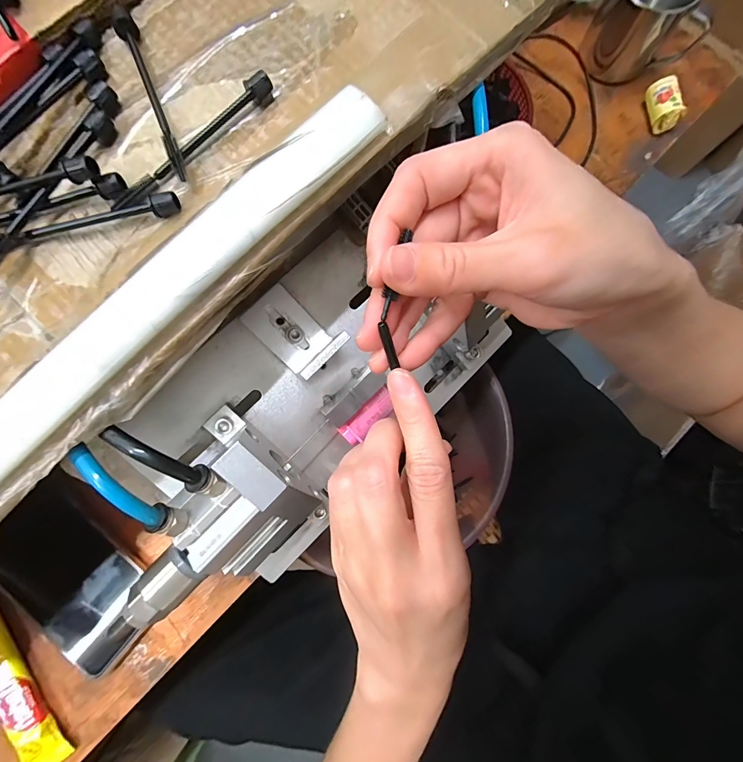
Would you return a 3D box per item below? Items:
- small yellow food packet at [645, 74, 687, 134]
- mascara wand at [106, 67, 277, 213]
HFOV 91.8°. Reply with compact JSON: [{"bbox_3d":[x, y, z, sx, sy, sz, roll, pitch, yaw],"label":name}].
[{"bbox_3d":[0.276,-0.262,0.340,0.020,0.027,0.048,-7,79,-1],"label":"small yellow food packet"},{"bbox_3d":[-0.089,-0.119,0.177,0.098,0.011,0.010,-41,82,-7],"label":"mascara wand"}]

